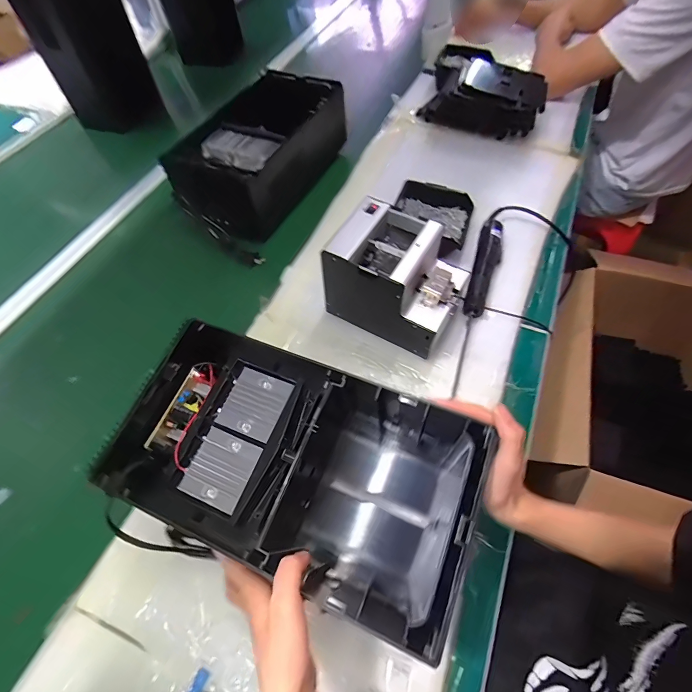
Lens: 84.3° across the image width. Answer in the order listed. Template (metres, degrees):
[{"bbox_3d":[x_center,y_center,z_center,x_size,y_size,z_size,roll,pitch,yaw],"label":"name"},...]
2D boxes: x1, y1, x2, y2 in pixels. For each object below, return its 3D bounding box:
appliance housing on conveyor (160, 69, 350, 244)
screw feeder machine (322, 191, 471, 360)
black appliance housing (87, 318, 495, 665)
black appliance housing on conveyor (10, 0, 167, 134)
[{"bbox_3d":[-0.155,-0.392,0.755,0.189,0.114,0.381,23,62,14],"label":"appliance housing on conveyor"},{"bbox_3d":[0.073,-0.099,0.568,0.183,0.145,0.127,25,62,15],"label":"screw feeder machine"},{"bbox_3d":[-0.059,0.121,0.419,0.335,0.135,0.203,20,62,10],"label":"black appliance housing"},{"bbox_3d":[-0.595,-0.715,0.893,0.147,0.382,0.186,15,59,11],"label":"black appliance housing on conveyor"}]

